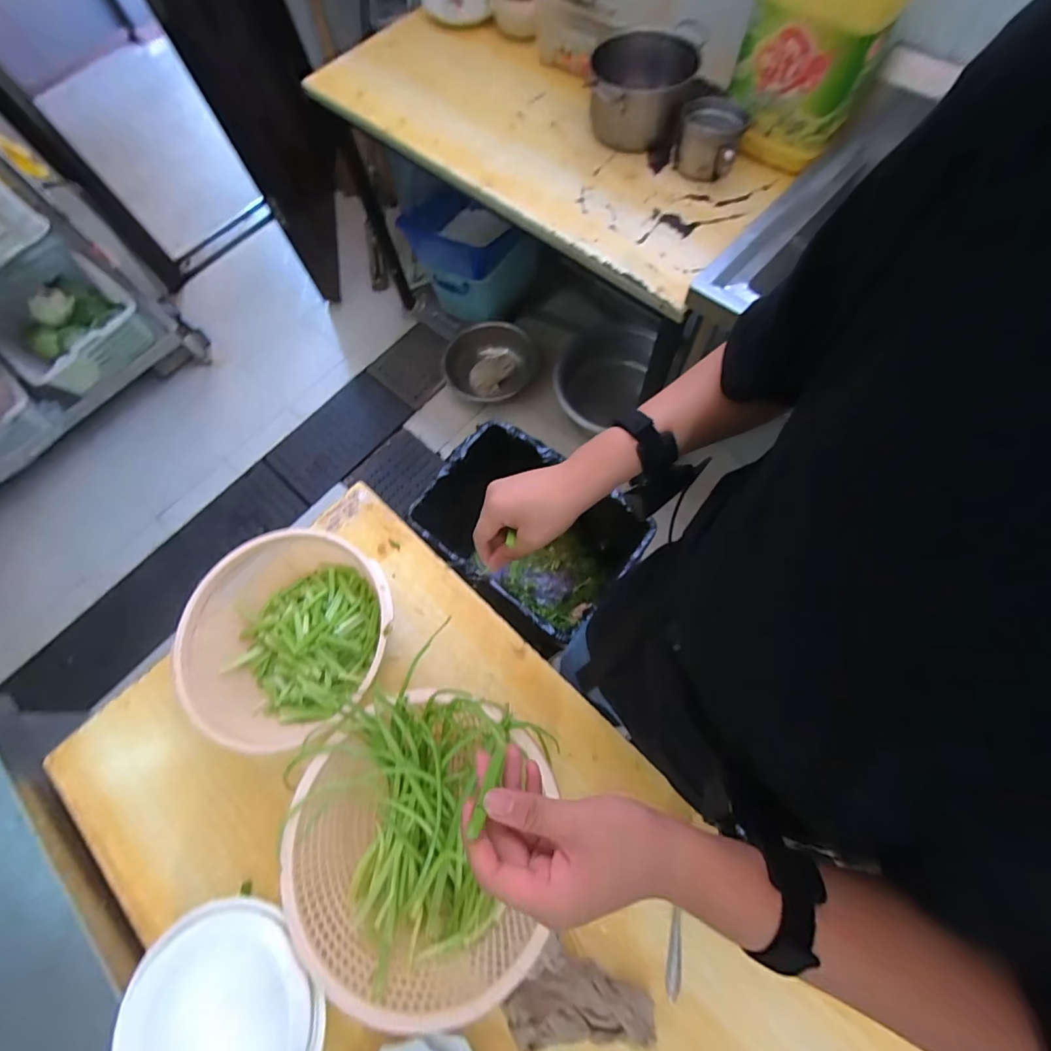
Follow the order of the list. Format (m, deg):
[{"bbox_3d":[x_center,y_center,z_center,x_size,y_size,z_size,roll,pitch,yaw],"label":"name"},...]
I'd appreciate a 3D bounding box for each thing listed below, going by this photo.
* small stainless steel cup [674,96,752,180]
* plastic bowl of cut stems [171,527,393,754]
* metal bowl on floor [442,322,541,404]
[{"bbox_3d":[0.377,-0.791,0.958,0.122,0.102,0.122,-1,70,4],"label":"small stainless steel cup"},{"bbox_3d":[-0.320,0.132,0.643,0.240,0.127,0.253,-1,70,4],"label":"plastic bowl of cut stems"},{"bbox_3d":[-0.124,-0.604,1.728,0.346,0.095,0.291,-42,74,-12],"label":"metal bowl on floor"}]

